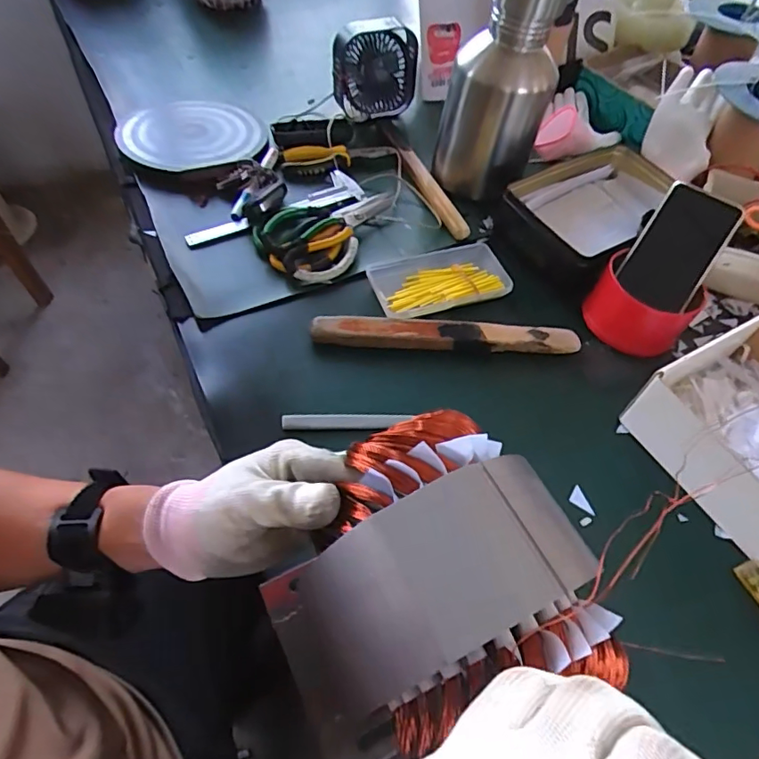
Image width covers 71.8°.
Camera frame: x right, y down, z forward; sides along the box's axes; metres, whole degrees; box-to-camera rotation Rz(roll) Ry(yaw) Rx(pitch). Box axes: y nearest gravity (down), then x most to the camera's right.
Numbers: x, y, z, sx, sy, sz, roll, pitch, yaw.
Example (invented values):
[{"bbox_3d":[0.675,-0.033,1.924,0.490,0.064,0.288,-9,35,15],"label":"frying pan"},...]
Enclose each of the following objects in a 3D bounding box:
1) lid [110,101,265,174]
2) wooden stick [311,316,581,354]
[{"bbox_3d":[-0.251,-0.332,0.711,0.191,0.023,0.180,2,50,-3],"label":"lid"},{"bbox_3d":[0.070,-0.048,0.541,0.271,0.020,0.028,1,55,-3],"label":"wooden stick"}]

